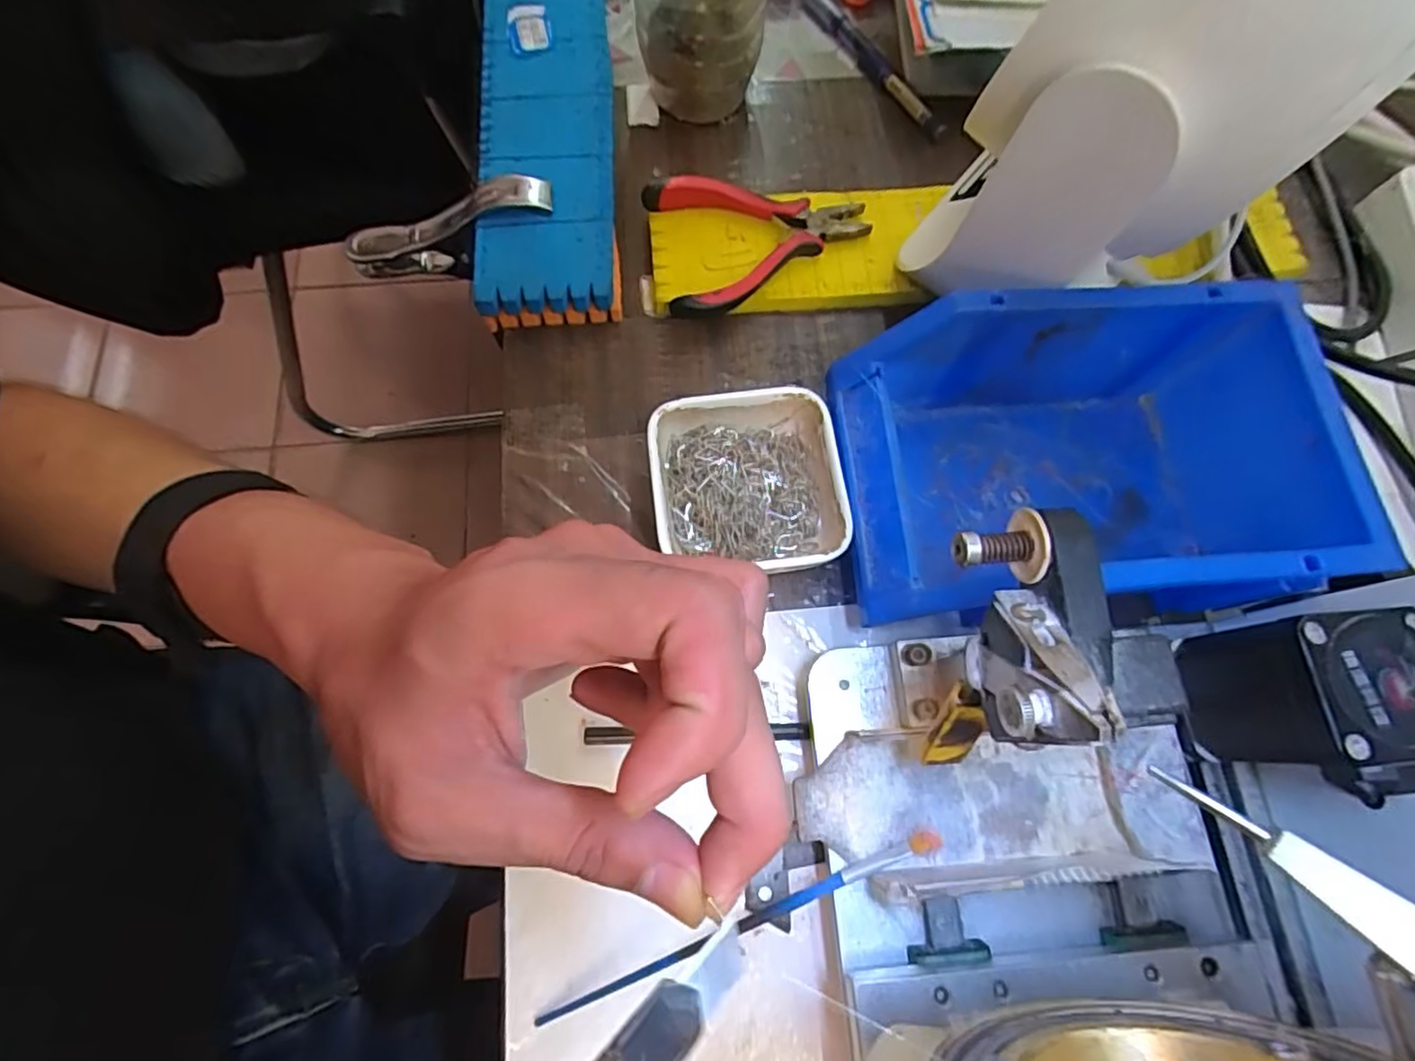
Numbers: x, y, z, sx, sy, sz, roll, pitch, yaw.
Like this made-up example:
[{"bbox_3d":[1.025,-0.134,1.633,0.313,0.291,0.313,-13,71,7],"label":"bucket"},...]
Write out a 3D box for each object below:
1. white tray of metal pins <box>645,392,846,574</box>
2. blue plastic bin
[{"bbox_3d":[0.017,-0.018,0.294,0.082,0.031,0.080,-6,72,-4],"label":"white tray of metal pins"},{"bbox_3d":[0.153,-0.027,0.272,0.188,0.073,0.118,-2,72,-2],"label":"blue plastic bin"}]

